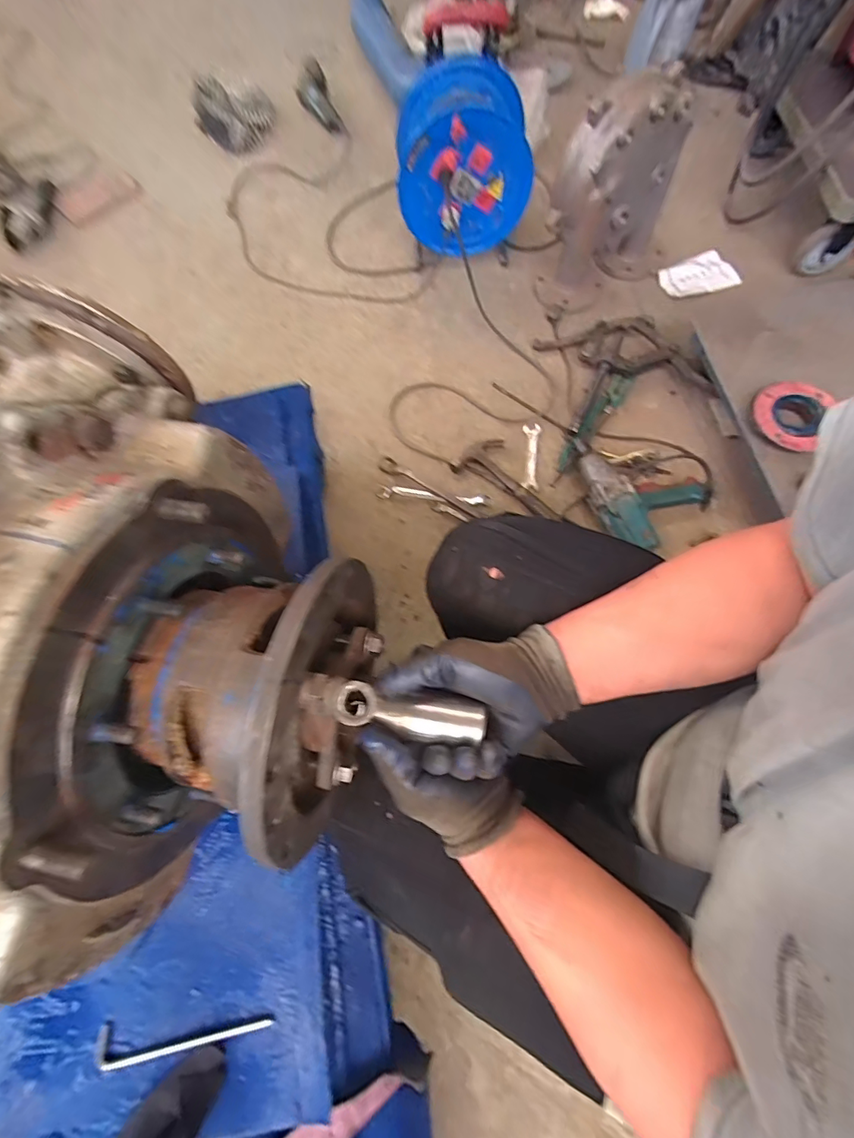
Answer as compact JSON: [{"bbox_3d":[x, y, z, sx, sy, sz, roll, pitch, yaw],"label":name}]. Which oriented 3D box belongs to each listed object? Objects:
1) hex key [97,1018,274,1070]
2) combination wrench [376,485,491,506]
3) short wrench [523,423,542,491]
[{"bbox_3d":[-0.265,0.513,0.494,0.186,0.008,0.032,-4,69,0],"label":"hex key"},{"bbox_3d":[0.015,-0.160,0.982,0.239,0.010,0.030,6,69,4],"label":"combination wrench"},{"bbox_3d":[0.234,-0.255,1.015,0.038,0.007,0.168,5,69,4],"label":"short wrench"}]

